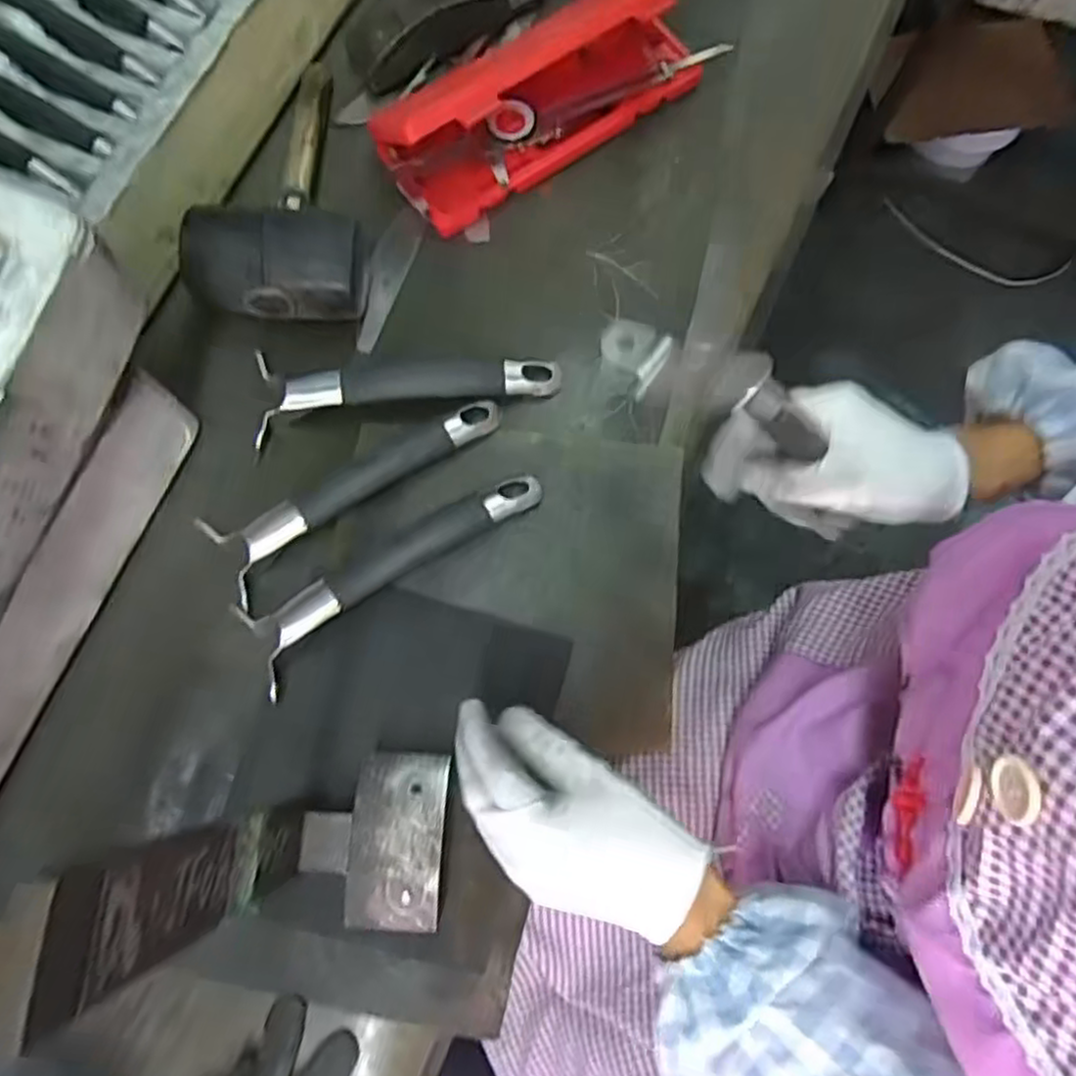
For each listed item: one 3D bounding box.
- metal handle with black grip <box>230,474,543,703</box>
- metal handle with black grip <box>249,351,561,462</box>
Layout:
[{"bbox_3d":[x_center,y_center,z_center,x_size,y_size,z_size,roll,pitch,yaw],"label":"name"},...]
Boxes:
[{"bbox_3d":[-0.088,0.017,0.468,0.208,0.024,0.056,-31,76,-8],"label":"metal handle with black grip"},{"bbox_3d":[-0.092,-0.109,0.503,0.211,0.021,0.056,-8,74,-2],"label":"metal handle with black grip"}]

